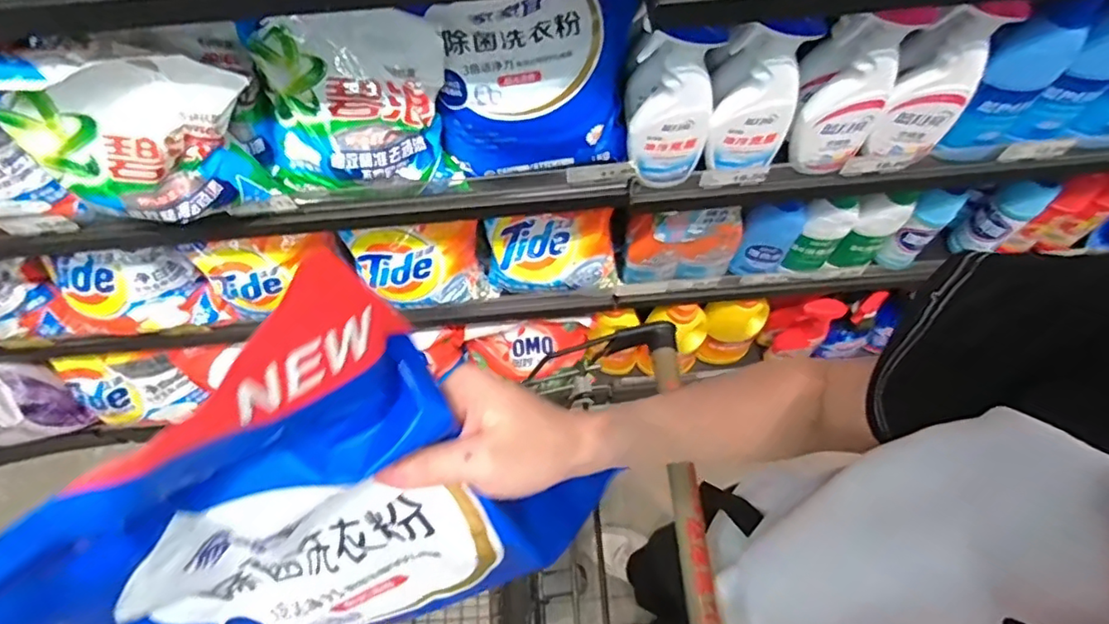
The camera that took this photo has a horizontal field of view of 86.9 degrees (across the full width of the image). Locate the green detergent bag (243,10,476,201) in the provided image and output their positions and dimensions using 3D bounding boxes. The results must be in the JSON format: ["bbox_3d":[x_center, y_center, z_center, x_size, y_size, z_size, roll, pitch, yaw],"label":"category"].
[{"bbox_3d":[-0.248,-0.241,0.703,0.246,0.197,0.114,3,64,4],"label":"green detergent bag"}]

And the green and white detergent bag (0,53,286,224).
[{"bbox_3d":[-0.449,-0.193,0.647,0.229,0.211,0.107,-5,64,1],"label":"green and white detergent bag"}]

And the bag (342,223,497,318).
[{"bbox_3d":[-0.222,-0.074,0.980,0.214,0.188,0.086,-15,64,-4],"label":"bag"}]

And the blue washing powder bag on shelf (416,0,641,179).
[{"bbox_3d":[-0.020,-0.273,0.700,0.233,0.204,0.094,-7,64,-1],"label":"blue washing powder bag on shelf"}]

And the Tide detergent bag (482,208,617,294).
[{"bbox_3d":[-0.005,-0.094,0.998,0.230,0.143,0.078,-4,64,1],"label":"Tide detergent bag"}]

